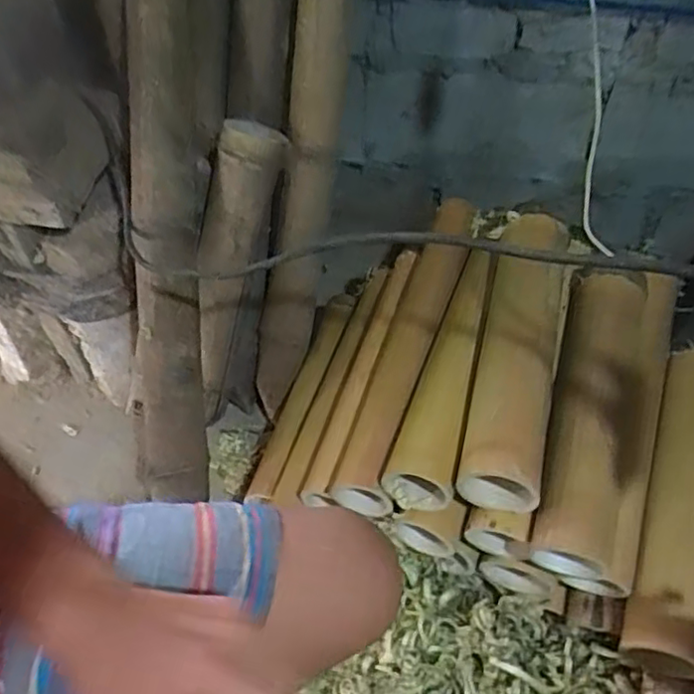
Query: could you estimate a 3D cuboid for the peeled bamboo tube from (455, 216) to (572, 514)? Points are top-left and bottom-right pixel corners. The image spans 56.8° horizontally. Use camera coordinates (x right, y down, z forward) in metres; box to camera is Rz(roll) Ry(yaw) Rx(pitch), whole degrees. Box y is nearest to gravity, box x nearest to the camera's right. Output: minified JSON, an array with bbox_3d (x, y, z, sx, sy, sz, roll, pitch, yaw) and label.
[{"bbox_3d":[0.183,-0.002,0.683,0.081,0.079,0.330,15,52,6],"label":"peeled bamboo tube"}]

